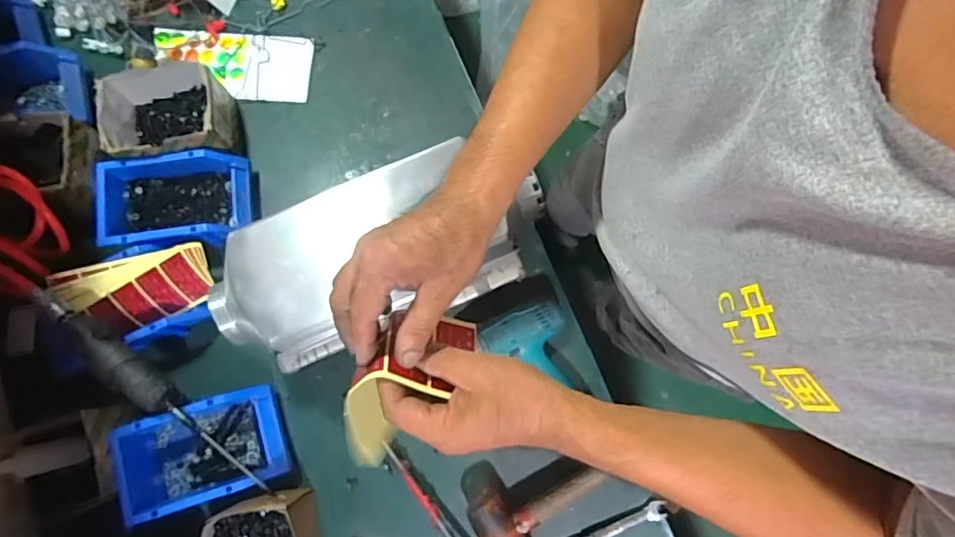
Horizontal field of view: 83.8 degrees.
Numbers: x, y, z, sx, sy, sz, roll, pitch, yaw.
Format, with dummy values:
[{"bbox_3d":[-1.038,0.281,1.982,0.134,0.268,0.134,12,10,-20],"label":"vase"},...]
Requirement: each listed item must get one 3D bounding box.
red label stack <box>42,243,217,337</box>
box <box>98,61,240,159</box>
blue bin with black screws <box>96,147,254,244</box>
[{"bbox_3d":[-0.434,0.028,0.676,0.182,0.032,0.084,-15,80,-2],"label":"red label stack"},{"bbox_3d":[-0.426,-0.204,0.735,0.157,0.081,0.130,-20,80,-3],"label":"box"},{"bbox_3d":[-0.404,-0.086,0.722,0.191,0.065,0.121,-7,79,0],"label":"blue bin with black screws"}]

